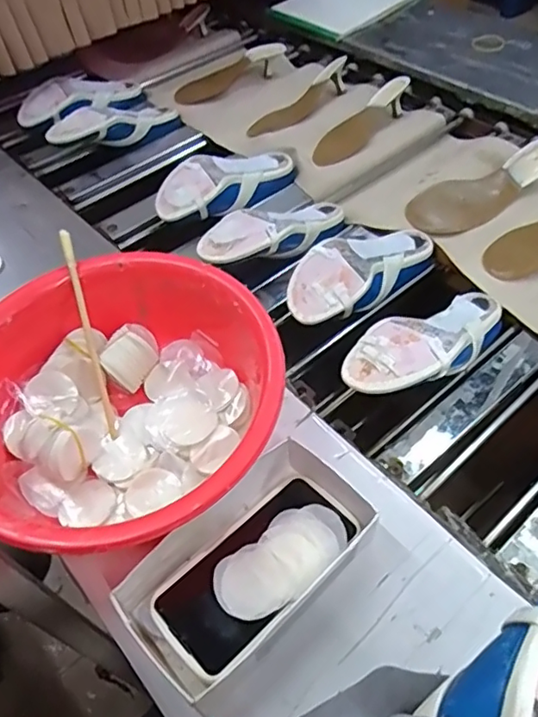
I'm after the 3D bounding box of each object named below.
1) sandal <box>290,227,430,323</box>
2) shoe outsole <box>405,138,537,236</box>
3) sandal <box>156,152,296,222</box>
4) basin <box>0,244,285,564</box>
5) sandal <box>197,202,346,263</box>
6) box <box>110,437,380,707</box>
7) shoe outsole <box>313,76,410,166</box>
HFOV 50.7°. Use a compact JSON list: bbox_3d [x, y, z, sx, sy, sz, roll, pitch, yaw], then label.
[{"bbox_3d":[0.107,-0.104,0.686,0.082,0.071,0.219,37,64,27],"label":"sandal"},{"bbox_3d":[0.299,-0.237,0.786,0.230,0.047,0.077,-23,55,-13],"label":"shoe outsole"},{"bbox_3d":[-0.056,-0.245,0.817,0.220,0.067,0.077,-27,56,-15],"label":"sandal"},{"bbox_3d":[-0.126,0.047,0.508,0.266,0.116,0.273,-2,53,3],"label":"basin"},{"bbox_3d":[0.014,-0.170,0.734,0.216,0.053,0.085,-22,52,-32],"label":"sandal"},{"bbox_3d":[-0.014,0.155,0.451,0.202,0.045,0.116,-37,59,-22],"label":"box"},{"bbox_3d":[0.150,-0.382,0.938,0.223,0.052,0.077,-45,60,-9],"label":"shoe outsole"}]

